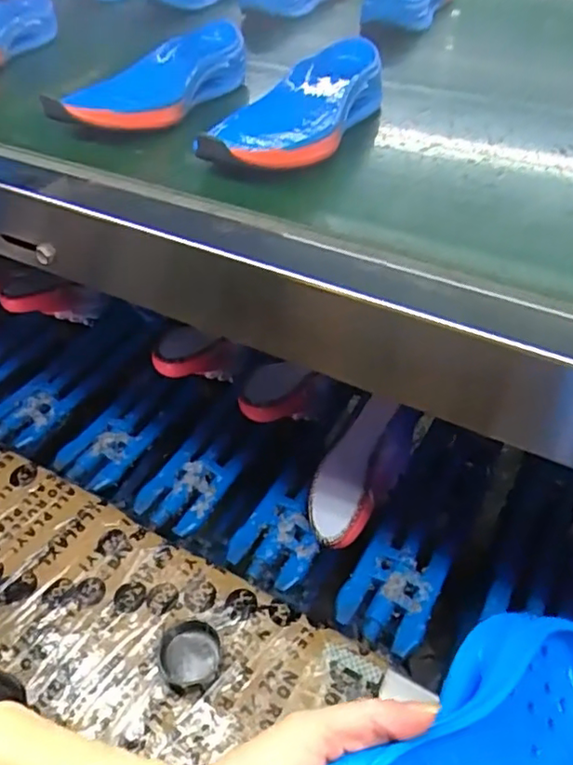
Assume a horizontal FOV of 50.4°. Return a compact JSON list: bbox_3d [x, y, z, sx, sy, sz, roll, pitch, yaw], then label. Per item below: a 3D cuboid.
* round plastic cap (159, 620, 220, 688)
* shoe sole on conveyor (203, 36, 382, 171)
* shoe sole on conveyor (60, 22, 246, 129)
[{"bbox_3d":[-0.091,0.257,0.578,0.055,0.019,0.051,-2,44,2],"label":"round plastic cap"},{"bbox_3d":[0.010,-0.231,0.508,0.094,0.035,0.220,16,47,20],"label":"shoe sole on conveyor"},{"bbox_3d":[-0.116,-0.278,0.562,0.080,0.045,0.203,16,47,20],"label":"shoe sole on conveyor"}]

